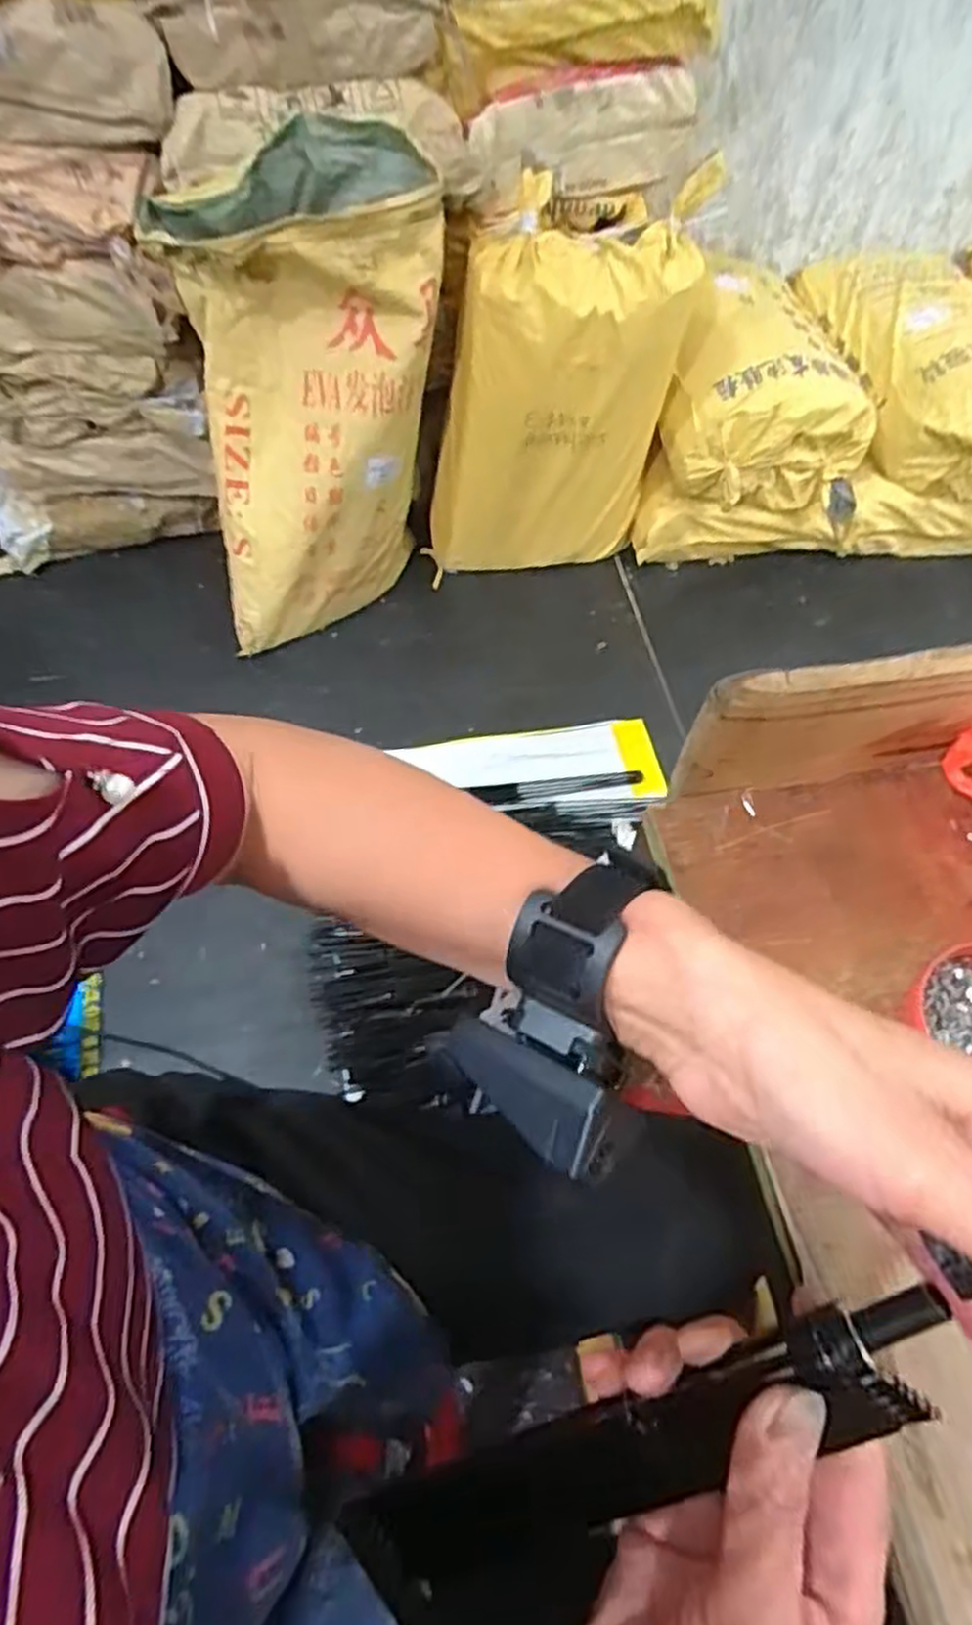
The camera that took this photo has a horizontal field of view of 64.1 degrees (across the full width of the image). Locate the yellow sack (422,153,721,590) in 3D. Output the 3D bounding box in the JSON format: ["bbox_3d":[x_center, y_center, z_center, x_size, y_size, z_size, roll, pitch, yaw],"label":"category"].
[{"bbox_3d":[0.118,-0.731,1.460,0.432,0.610,0.149,8,57,4],"label":"yellow sack"}]

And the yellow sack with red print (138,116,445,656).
[{"bbox_3d":[-0.281,-0.679,1.340,0.427,0.636,0.375,-8,57,-6],"label":"yellow sack with red print"}]

